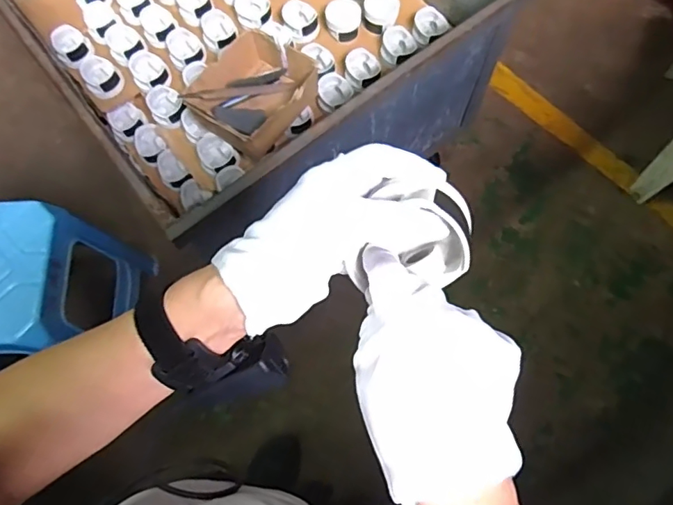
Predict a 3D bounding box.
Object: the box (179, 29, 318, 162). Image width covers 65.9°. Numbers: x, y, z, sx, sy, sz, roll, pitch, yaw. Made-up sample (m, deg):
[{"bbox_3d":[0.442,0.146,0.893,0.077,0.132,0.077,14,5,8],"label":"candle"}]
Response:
[{"bbox_3d":[-0.154,-0.304,1.027,0.202,0.115,0.231,40,77,13],"label":"box"}]

